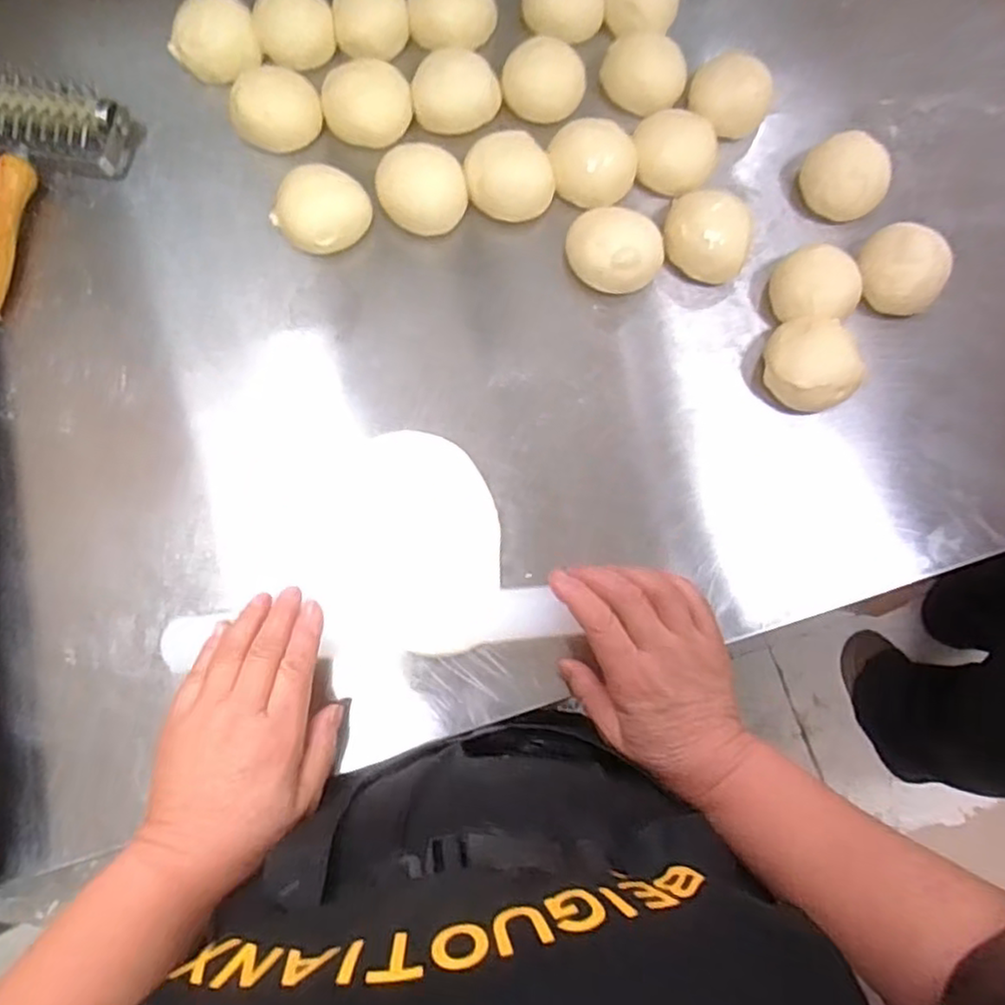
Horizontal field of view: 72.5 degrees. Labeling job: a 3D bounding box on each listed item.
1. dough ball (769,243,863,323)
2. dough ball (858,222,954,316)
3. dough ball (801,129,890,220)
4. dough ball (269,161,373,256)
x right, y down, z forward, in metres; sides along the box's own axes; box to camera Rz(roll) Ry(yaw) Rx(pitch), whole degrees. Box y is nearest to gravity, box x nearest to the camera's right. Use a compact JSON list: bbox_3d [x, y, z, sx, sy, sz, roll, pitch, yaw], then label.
[{"bbox_3d":[0.230,-0.158,0.505,0.053,0.040,0.058,1,72,-2],"label":"dough ball"},{"bbox_3d":[0.297,-0.172,0.513,0.059,0.043,0.054,1,72,-2],"label":"dough ball"},{"bbox_3d":[0.265,-0.251,0.536,0.062,0.040,0.061,1,72,-2],"label":"dough ball"},{"bbox_3d":[-0.132,-0.213,0.496,0.063,0.034,0.053,-36,77,-12],"label":"dough ball"}]

